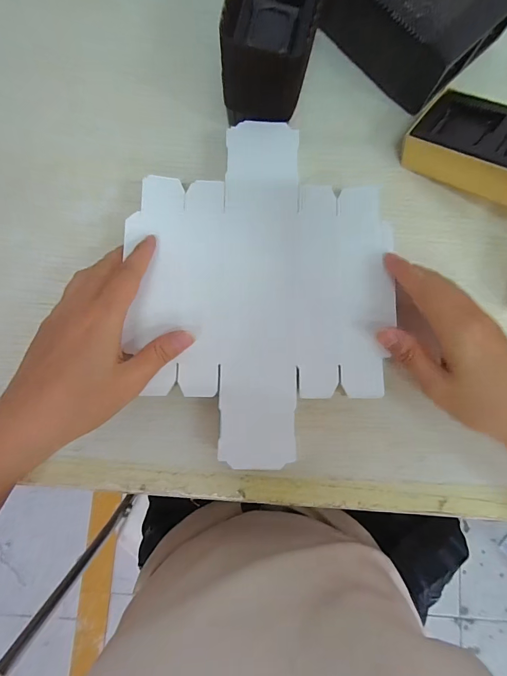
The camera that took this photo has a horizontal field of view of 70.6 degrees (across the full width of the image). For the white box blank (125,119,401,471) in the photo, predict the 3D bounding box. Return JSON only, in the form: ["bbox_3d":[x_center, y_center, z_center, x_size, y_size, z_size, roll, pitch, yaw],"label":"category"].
[{"bbox_3d":[0.006,-0.037,0.260,0.182,0.010,0.240,-3,84,-2],"label":"white box blank"}]

